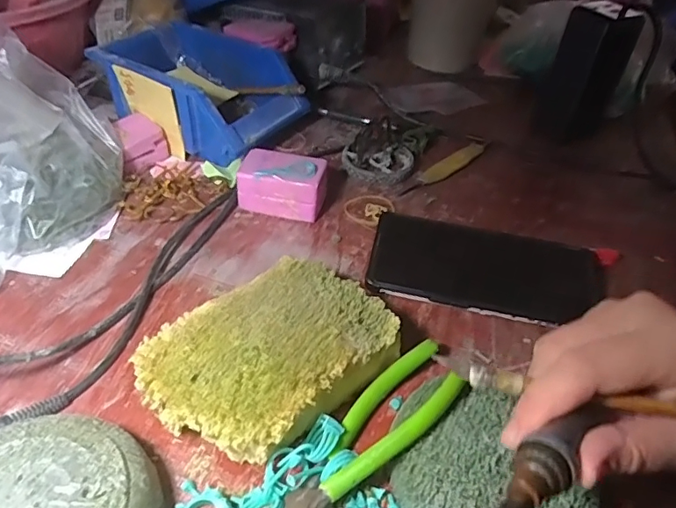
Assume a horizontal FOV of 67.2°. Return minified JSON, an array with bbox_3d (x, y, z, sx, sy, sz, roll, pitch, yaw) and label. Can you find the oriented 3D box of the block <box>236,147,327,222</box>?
[{"bbox_3d":[-0.046,-0.059,0.438,0.072,0.042,0.043,9,41,8],"label":"block"}]

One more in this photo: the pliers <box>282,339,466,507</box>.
[{"bbox_3d":[0.009,0.099,0.273,0.156,0.027,0.045,-27,49,-30],"label":"pliers"}]

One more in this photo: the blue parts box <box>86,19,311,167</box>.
[{"bbox_3d":[-0.134,-0.161,0.515,0.179,0.083,0.127,26,46,21],"label":"blue parts box"}]

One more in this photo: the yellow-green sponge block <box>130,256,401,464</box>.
[{"bbox_3d":[-0.037,0.061,0.300,0.135,0.040,0.099,-30,51,-32],"label":"yellow-green sponge block"}]

